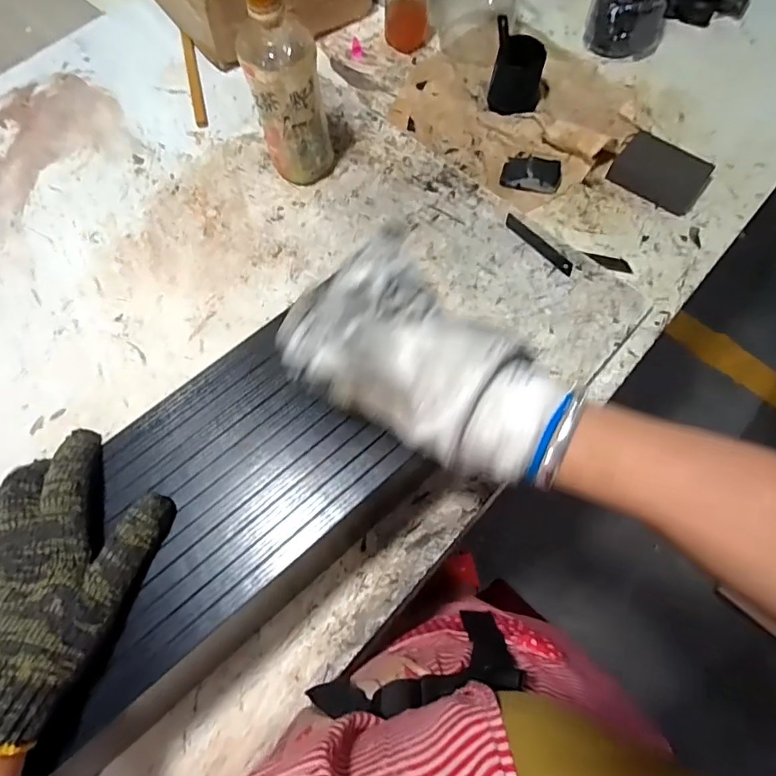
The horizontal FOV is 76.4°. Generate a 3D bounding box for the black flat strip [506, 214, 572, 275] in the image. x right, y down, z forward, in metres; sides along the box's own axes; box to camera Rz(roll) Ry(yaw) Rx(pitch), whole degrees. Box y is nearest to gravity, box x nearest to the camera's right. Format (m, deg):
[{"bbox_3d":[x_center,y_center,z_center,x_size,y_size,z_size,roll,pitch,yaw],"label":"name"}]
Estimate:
[{"bbox_3d":[0.168,-0.160,0.551,0.016,0.004,0.097,-40,73,-10],"label":"black flat strip"}]

